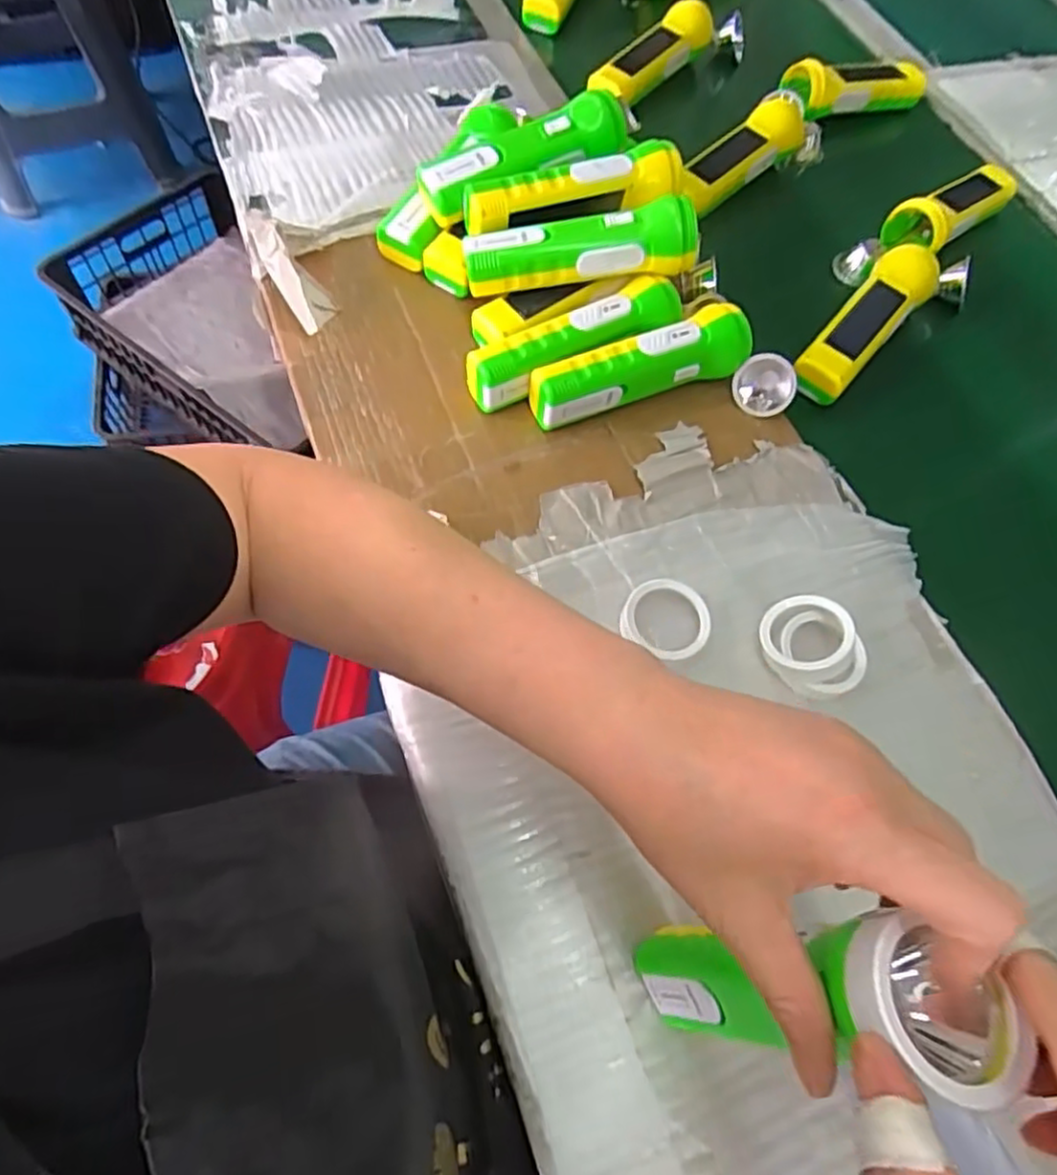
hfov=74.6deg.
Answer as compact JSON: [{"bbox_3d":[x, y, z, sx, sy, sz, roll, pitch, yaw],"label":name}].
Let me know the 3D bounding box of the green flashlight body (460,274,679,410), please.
[{"bbox_3d":[0.033,-0.174,0.503,0.163,0.052,0.040,-23,68,-13],"label":"green flashlight body"}]

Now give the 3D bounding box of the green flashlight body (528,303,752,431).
[{"bbox_3d":[0.078,-0.158,0.499,0.161,0.052,0.047,-15,67,-10],"label":"green flashlight body"}]

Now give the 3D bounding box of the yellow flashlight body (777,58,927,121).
[{"bbox_3d":[0.297,-0.457,0.633,0.140,0.040,0.034,-9,65,-11],"label":"yellow flashlight body"}]

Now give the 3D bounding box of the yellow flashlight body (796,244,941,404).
[{"bbox_3d":[0.254,-0.200,0.521,0.043,0.034,0.144,41,71,16],"label":"yellow flashlight body"}]

